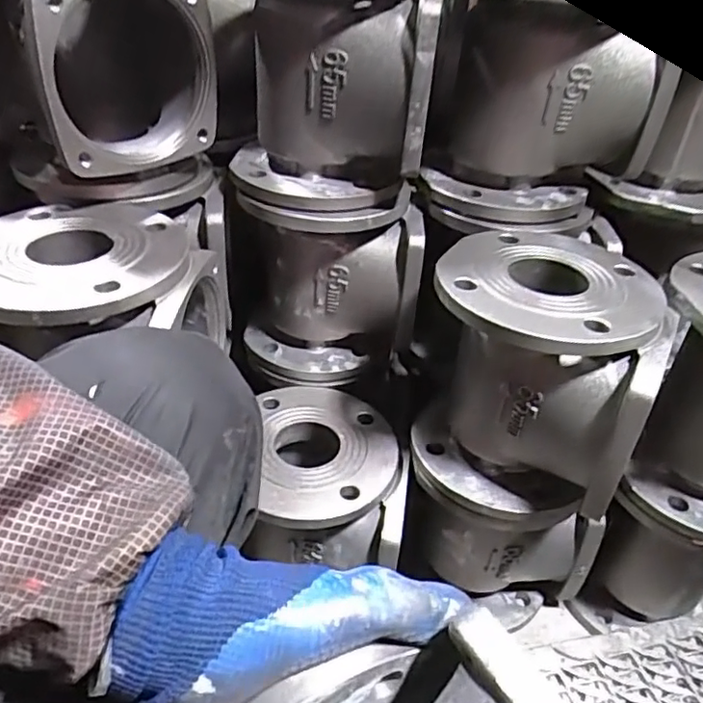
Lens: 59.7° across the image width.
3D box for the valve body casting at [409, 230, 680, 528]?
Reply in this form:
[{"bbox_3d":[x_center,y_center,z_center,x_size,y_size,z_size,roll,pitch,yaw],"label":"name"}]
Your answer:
[{"bbox_3d":[0.157,0.025,0.540,0.182,0.198,0.177,12,38,11],"label":"valve body casting"}]

